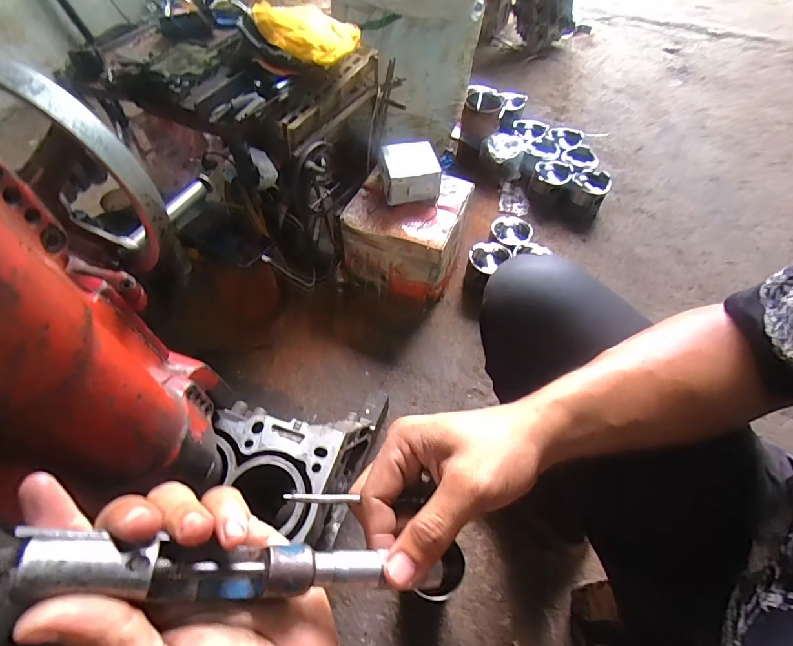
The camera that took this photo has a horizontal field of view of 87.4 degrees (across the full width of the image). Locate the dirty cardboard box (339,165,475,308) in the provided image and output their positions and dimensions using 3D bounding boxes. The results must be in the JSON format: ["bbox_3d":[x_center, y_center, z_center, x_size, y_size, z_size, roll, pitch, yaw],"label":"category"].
[{"bbox_3d":[0.026,-0.197,0.926,0.233,0.181,0.208,20,57,12],"label":"dirty cardboard box"}]

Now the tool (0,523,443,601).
[{"bbox_3d":[-0.069,0.111,0.186,0.197,0.022,0.021,15,52,-24],"label":"tool"}]

